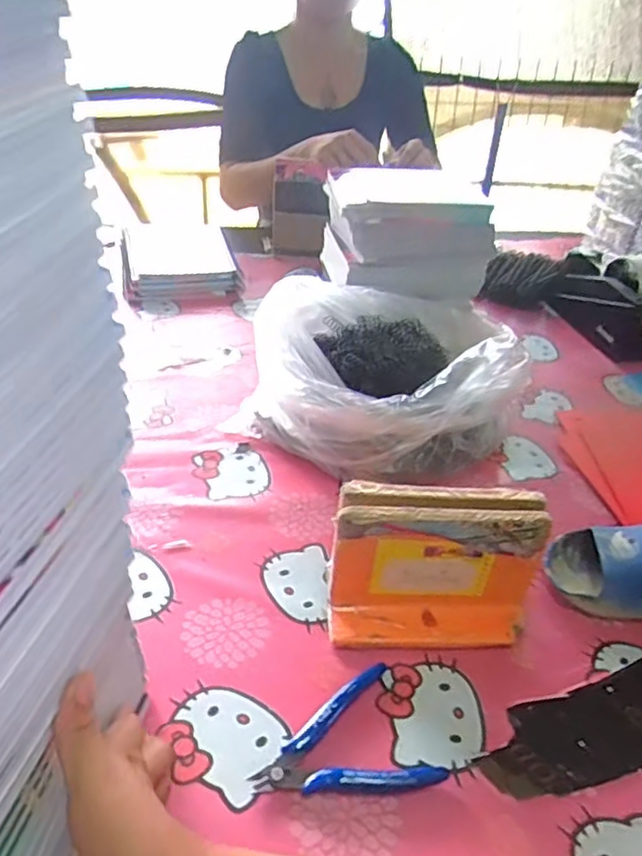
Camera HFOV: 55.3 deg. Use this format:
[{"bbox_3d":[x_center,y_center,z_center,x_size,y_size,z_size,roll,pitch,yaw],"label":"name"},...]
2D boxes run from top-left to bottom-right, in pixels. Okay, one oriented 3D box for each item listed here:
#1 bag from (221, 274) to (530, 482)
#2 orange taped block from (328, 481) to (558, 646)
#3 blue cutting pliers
[{"bbox_3d":[0.084,-0.056,0.670,0.291,0.133,0.221,-25,46,-34],"label":"bag"},{"bbox_3d":[0.089,0.108,0.475,0.158,0.111,0.069,2,37,-4],"label":"orange taped block"},{"bbox_3d":[0.012,0.213,0.406,0.112,0.015,0.086,-12,40,-21],"label":"blue cutting pliers"}]

